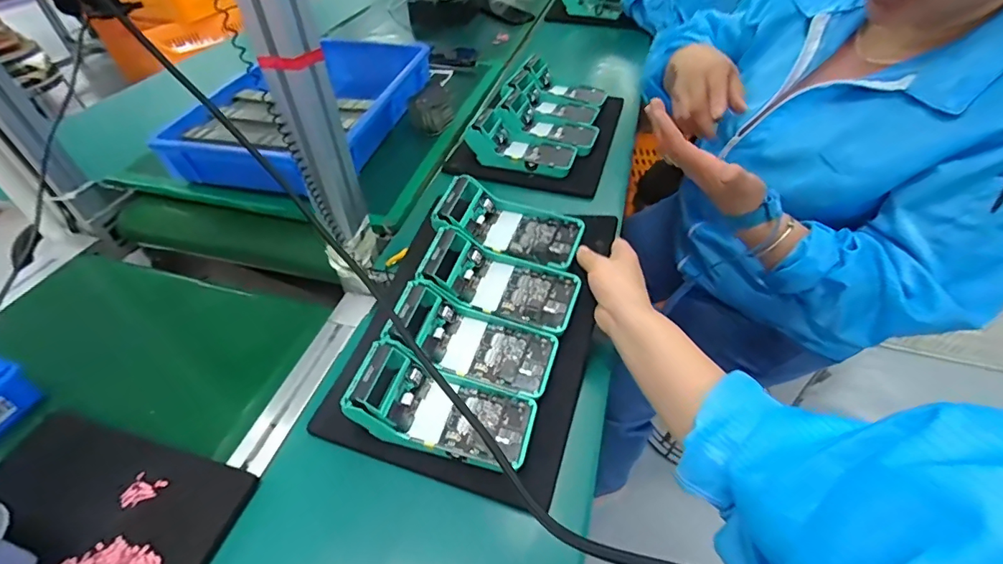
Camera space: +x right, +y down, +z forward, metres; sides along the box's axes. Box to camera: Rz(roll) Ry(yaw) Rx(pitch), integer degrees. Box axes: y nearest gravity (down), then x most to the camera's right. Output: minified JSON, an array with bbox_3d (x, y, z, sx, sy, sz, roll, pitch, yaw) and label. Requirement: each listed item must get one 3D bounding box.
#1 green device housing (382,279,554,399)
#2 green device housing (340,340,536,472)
[{"bbox_3d":[-0.030,0.059,0.488,0.171,0.059,0.077,9,45,10],"label":"green device housing"},{"bbox_3d":[-0.060,0.126,0.455,0.174,0.050,0.082,19,45,-4],"label":"green device housing"}]

